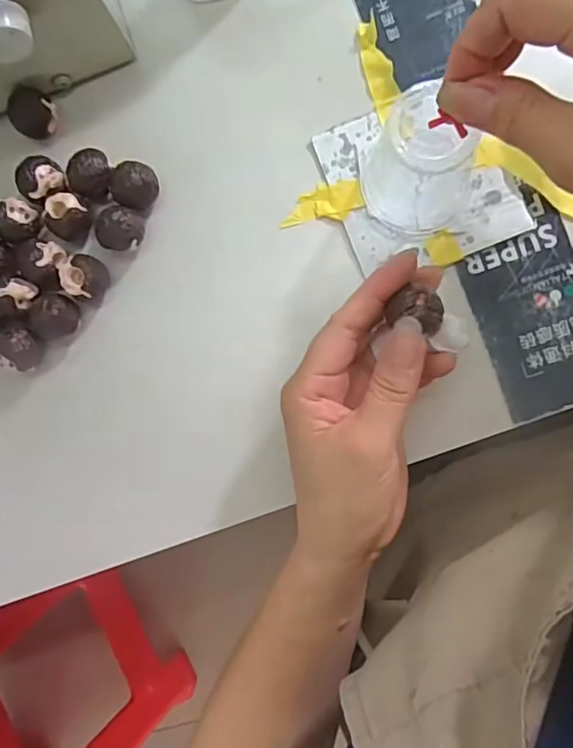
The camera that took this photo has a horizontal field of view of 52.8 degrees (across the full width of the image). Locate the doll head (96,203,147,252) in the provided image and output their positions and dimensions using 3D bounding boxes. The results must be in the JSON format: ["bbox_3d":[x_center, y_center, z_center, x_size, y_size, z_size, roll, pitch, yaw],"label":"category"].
[{"bbox_3d":[-0.089,-0.078,0.313,0.021,0.026,0.024,28,92,8],"label":"doll head"}]

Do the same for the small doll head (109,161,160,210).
[{"bbox_3d":[-0.082,-0.102,0.313,0.022,0.024,0.024,0,89,8],"label":"small doll head"}]

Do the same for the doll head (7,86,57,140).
[{"bbox_3d":[-0.140,-0.144,0.322,0.019,0.026,0.022,25,92,8],"label":"doll head"}]

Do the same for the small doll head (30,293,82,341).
[{"bbox_3d":[-0.126,-0.032,0.317,0.022,0.025,0.024,-5,88,8],"label":"small doll head"}]

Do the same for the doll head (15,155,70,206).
[{"bbox_3d":[-0.134,-0.106,0.321,0.024,0.022,0.022,0,89,8],"label":"doll head"}]

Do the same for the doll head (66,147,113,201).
[{"bbox_3d":[-0.106,-0.108,0.317,0.024,0.025,0.024,0,89,8],"label":"doll head"}]

